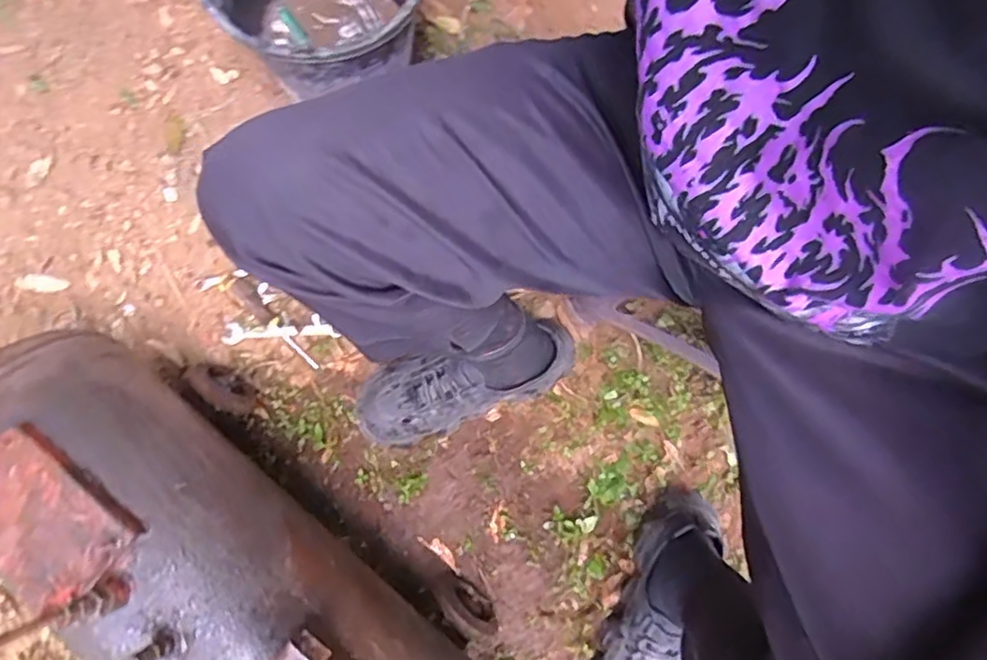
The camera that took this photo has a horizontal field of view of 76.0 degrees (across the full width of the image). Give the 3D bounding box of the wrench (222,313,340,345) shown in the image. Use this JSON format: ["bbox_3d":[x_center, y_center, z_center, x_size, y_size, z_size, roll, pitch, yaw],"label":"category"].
[{"bbox_3d":[-0.311,-0.001,0.918,0.165,0.018,0.031,-3,75,-3],"label":"wrench"}]

